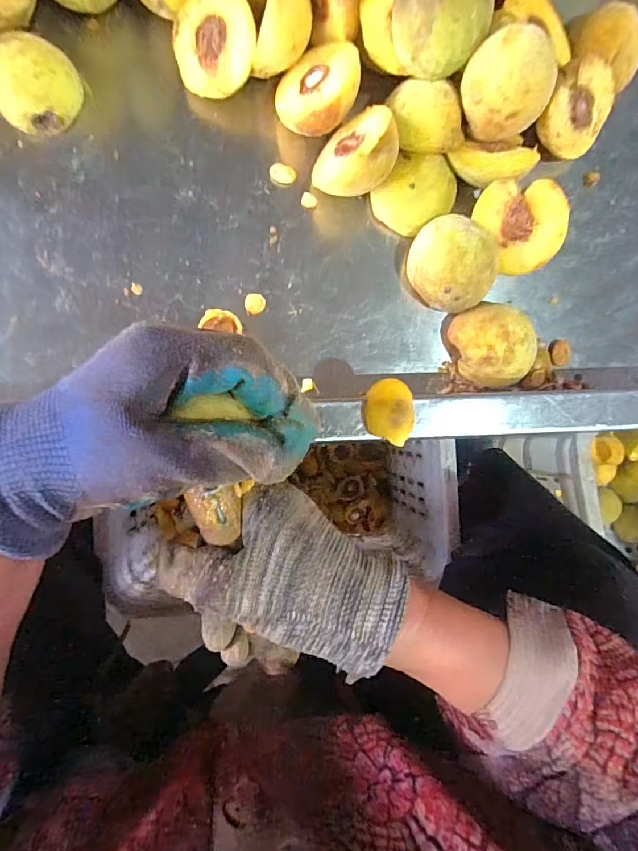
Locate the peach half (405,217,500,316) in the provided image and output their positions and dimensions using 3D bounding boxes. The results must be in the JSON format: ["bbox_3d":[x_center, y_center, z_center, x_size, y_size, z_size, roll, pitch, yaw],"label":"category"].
[{"bbox_3d":[0.092,-0.112,0.313,0.056,0.041,0.065,-9,90,-6],"label":"peach half"}]

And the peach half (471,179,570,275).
[{"bbox_3d":[0.140,-0.140,0.321,0.051,0.043,0.062,-30,92,-5],"label":"peach half"}]

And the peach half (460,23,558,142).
[{"bbox_3d":[0.120,-0.210,0.281,0.054,0.021,0.056,-22,133,15],"label":"peach half"}]

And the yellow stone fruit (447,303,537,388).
[{"bbox_3d":[0.124,-0.057,0.320,0.049,0.030,0.059,-21,91,-6],"label":"yellow stone fruit"}]

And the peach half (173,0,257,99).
[{"bbox_3d":[-0.068,-0.256,0.304,0.056,0.020,0.056,5,112,12],"label":"peach half"}]

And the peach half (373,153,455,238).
[{"bbox_3d":[0.069,-0.163,0.319,0.047,0.027,0.049,0,89,-6],"label":"peach half"}]

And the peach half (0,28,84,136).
[{"bbox_3d":[-0.188,-0.226,0.297,0.053,0.027,0.051,0,89,-6],"label":"peach half"}]

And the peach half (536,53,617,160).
[{"bbox_3d":[0.180,-0.225,0.325,0.061,0.023,0.056,-42,127,0],"label":"peach half"}]

